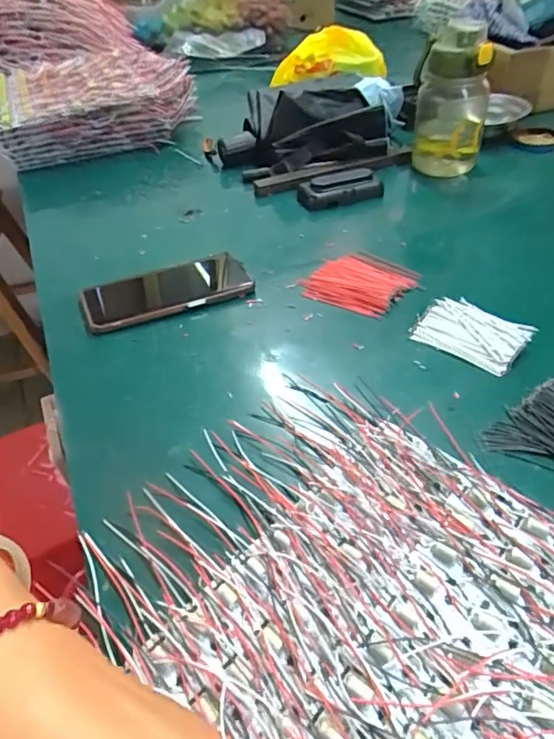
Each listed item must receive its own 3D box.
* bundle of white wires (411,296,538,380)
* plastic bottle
[{"bbox_3d":[0.167,-0.033,0.451,0.088,0.015,0.060,32,54,32],"label":"bundle of white wires"},{"bbox_3d":[0.229,-0.350,0.676,0.086,0.176,0.100,9,44,18],"label":"plastic bottle"}]

